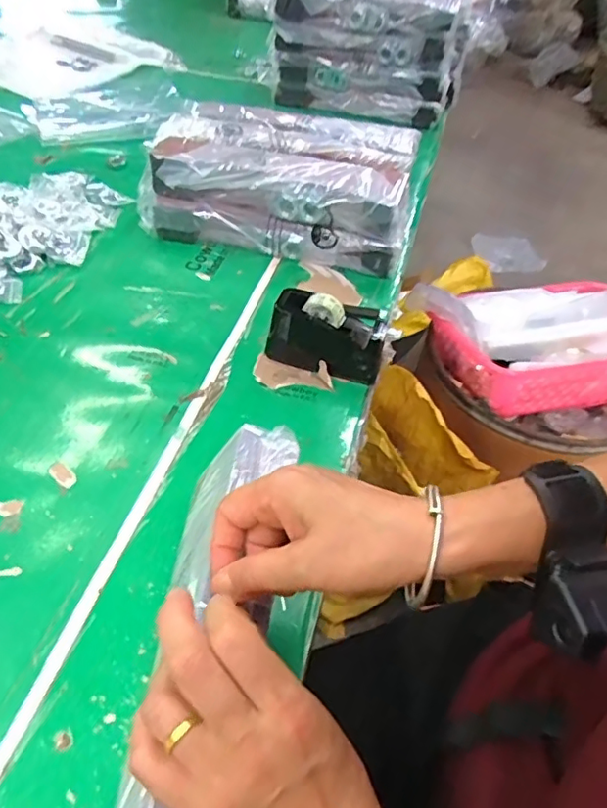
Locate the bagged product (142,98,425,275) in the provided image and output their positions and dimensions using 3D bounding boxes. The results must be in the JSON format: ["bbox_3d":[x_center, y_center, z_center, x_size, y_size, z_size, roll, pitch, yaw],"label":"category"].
[{"bbox_3d":[-0.029,-0.297,0.761,0.324,0.100,0.214,9,47,0],"label":"bagged product"}]

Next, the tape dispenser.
[{"bbox_3d":[0.023,-0.072,0.581,0.116,0.070,0.052,14,47,4],"label":"tape dispenser"}]

